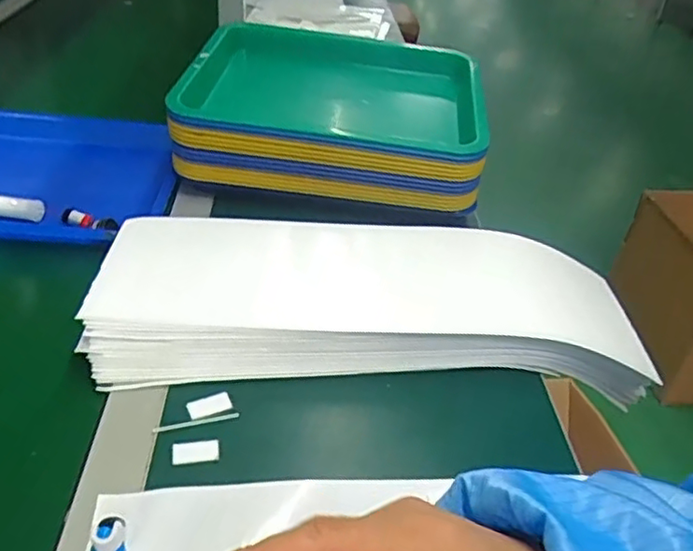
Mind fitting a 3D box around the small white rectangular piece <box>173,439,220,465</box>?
[{"bbox_3d":[-0.102,0.119,0.418,0.031,0.004,0.018,-3,38,-13],"label":"small white rectangular piece"}]

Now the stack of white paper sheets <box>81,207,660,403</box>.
[{"bbox_3d":[0.039,0.045,0.573,0.494,0.121,0.176,0,37,-9],"label":"stack of white paper sheets"}]

